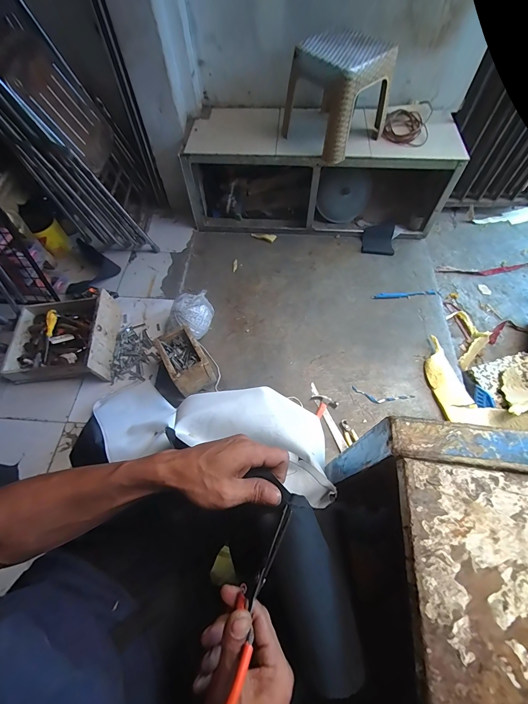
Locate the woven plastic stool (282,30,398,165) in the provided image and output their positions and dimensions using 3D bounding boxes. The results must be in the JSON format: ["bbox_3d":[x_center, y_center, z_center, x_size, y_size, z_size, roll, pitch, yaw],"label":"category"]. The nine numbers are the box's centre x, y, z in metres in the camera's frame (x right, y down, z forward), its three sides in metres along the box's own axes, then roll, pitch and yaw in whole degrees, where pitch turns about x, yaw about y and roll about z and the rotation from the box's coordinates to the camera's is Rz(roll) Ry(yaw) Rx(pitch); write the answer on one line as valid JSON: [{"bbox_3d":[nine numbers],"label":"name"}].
[{"bbox_3d":[0.300,-1.062,1.246,0.327,0.303,0.335,-34,66,-15],"label":"woven plastic stool"}]

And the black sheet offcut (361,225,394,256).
[{"bbox_3d":[0.601,-0.592,1.590,0.160,0.022,0.176,7,77,8],"label":"black sheet offcut"}]

